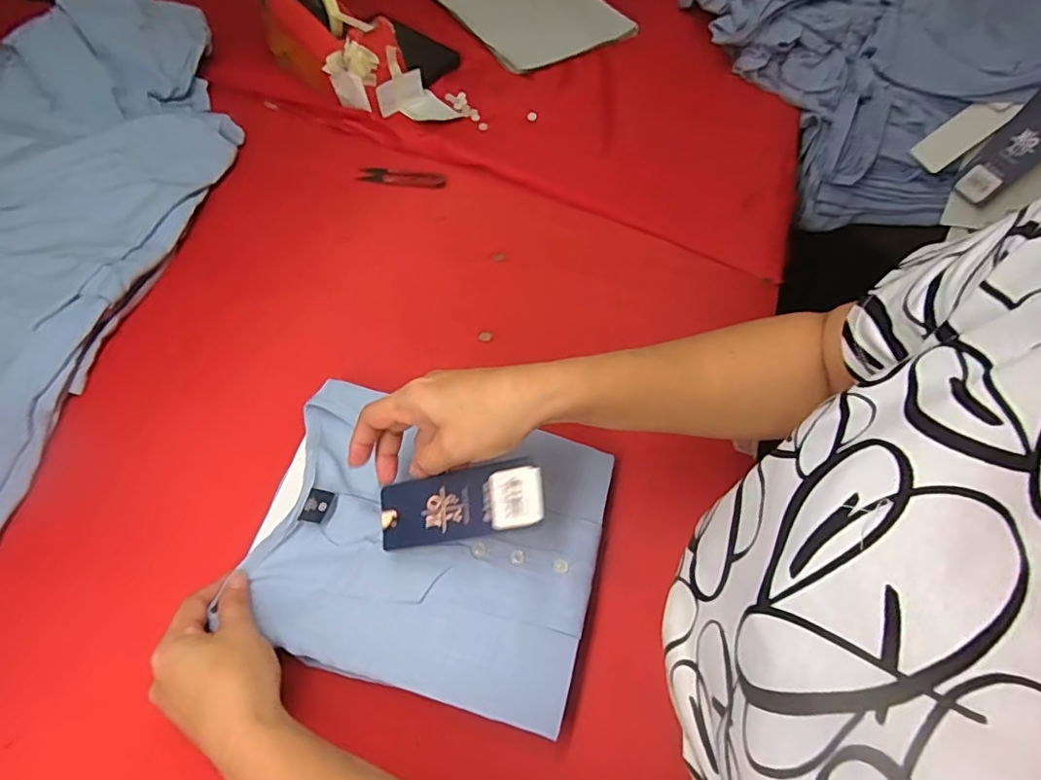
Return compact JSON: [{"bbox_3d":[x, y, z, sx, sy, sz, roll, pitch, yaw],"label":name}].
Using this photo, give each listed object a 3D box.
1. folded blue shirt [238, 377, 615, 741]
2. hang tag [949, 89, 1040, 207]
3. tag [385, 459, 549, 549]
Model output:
[{"bbox_3d":[-0.068,0.107,0.410,0.245,0.022,0.202,12,62,8],"label":"folded blue shirt"},{"bbox_3d":[0.572,-0.278,0.636,0.054,0.126,0.012,43,39,14],"label":"hang tag"},{"bbox_3d":[-0.041,0.075,0.363,0.118,0.005,0.046,-16,67,20],"label":"tag"}]

